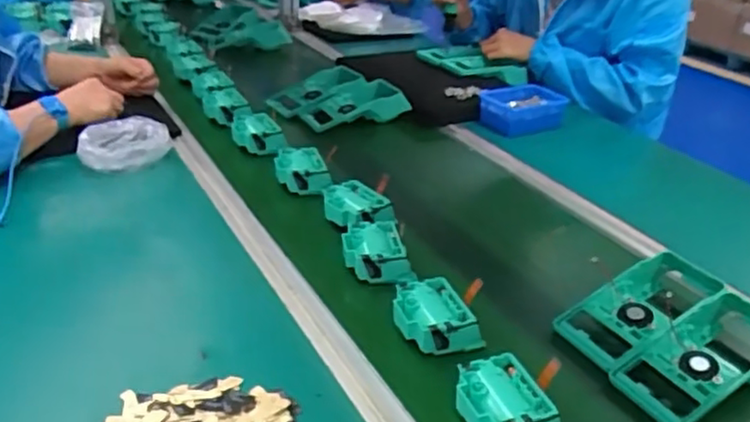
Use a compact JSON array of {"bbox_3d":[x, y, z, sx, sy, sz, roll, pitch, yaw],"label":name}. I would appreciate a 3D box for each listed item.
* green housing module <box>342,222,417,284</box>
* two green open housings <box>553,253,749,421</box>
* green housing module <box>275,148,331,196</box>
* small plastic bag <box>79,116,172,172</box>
[{"bbox_3d":[0.002,0.050,0.734,0.074,0.038,0.089,-9,31,-12],"label":"green housing module"},{"bbox_3d":[0.301,0.116,0.646,0.195,0.046,0.166,-10,32,-24],"label":"two green open housings"},{"bbox_3d":[-0.102,-0.057,0.902,0.069,0.031,0.097,-6,30,-7],"label":"green housing module"},{"bbox_3d":[-0.354,-0.092,0.927,0.122,0.047,0.095,-13,32,-18],"label":"small plastic bag"}]

